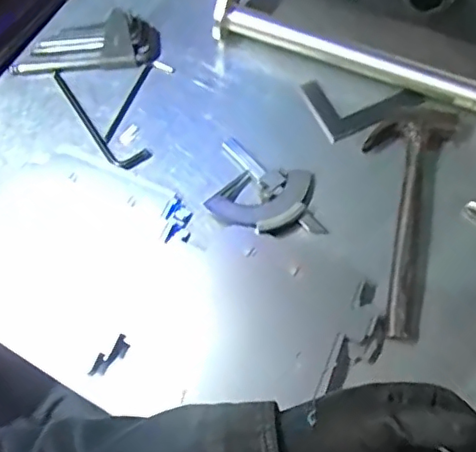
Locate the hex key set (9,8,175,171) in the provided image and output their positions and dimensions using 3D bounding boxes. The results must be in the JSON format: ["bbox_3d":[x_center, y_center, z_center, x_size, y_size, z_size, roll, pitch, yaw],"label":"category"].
[{"bbox_3d":[-0.146,-0.179,0.686,0.204,0.022,0.151,41,75,14],"label":"hex key set"}]

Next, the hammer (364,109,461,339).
[{"bbox_3d":[0.168,-0.014,0.612,0.089,0.033,0.252,15,70,6],"label":"hammer"}]

